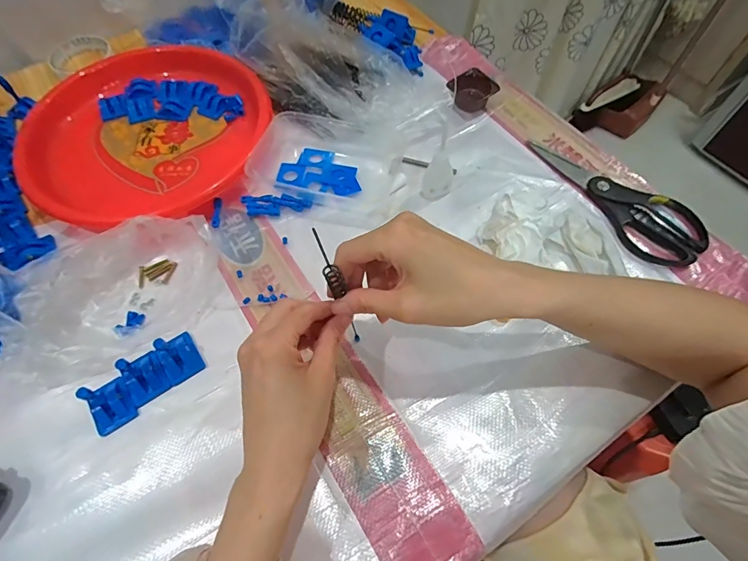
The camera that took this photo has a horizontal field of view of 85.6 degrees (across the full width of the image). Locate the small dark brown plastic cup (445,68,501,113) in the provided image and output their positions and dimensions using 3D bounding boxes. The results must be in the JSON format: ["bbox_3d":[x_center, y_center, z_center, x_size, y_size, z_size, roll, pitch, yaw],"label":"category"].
[{"bbox_3d":[0.131,-0.253,0.536,0.054,0.031,0.039,-23,64,-10],"label":"small dark brown plastic cup"}]

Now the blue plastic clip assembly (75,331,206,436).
[{"bbox_3d":[-0.212,0.088,0.366,0.100,0.045,0.040,-37,67,-16],"label":"blue plastic clip assembly"}]

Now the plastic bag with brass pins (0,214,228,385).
[{"bbox_3d":[-0.253,0.002,0.384,0.197,0.086,0.132,-25,65,-11],"label":"plastic bag with brass pins"}]

